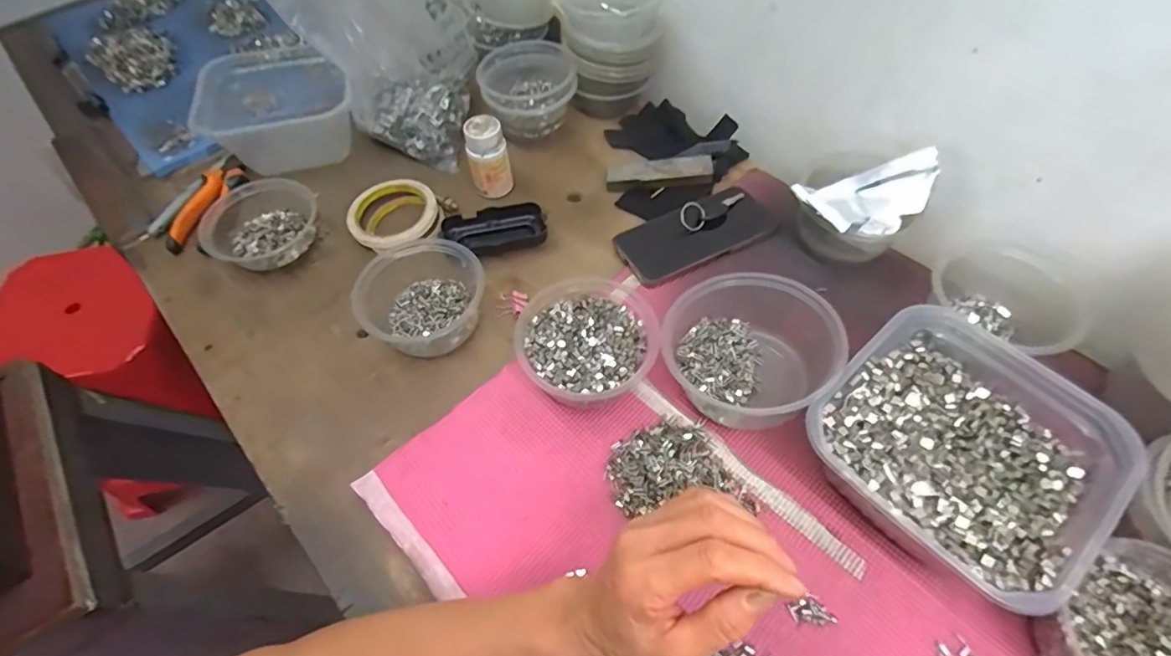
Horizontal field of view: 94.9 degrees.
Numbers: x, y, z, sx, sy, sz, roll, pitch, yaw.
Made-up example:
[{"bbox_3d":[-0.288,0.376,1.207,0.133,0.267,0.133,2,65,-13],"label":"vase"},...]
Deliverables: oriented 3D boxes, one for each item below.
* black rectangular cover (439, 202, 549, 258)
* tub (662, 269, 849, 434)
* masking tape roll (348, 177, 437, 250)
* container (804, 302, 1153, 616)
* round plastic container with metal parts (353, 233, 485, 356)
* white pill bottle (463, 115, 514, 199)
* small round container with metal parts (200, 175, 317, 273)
[{"bbox_3d":[-0.098,-0.105,0.581,0.105,0.020,0.060,-15,58,-7],"label":"black rectangular cover"},{"bbox_3d":[0.136,0.021,0.447,0.140,0.080,0.115,19,60,14],"label":"tub"},{"bbox_3d":[-0.217,-0.128,0.607,0.095,0.026,0.097,-1,58,2],"label":"masking tape roll"},{"bbox_3d":[0.270,0.086,0.397,0.181,0.072,0.172,-38,63,-19],"label":"container"},{"bbox_3d":[-0.156,-0.030,0.518,0.115,0.061,0.107,-1,58,2],"label":"round plastic container with metal parts"},{"bbox_3d":[-0.108,-0.188,0.599,0.033,0.087,0.033,21,61,15],"label":"white pill bottle"},{"bbox_3d":[-0.354,-0.116,0.586,0.115,0.051,0.124,-1,57,1],"label":"small round container with metal parts"}]

